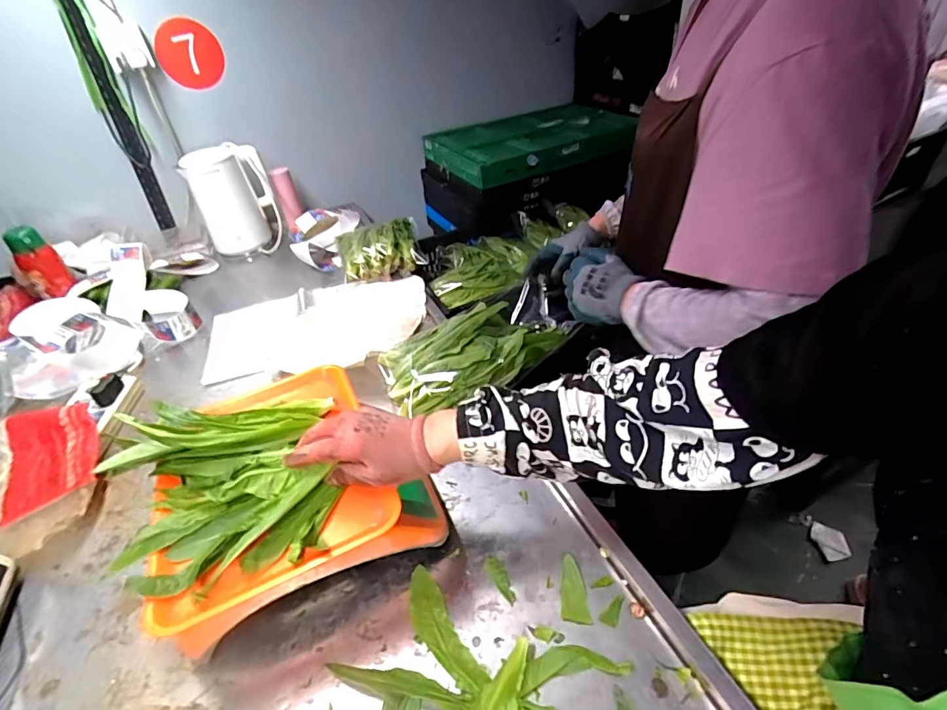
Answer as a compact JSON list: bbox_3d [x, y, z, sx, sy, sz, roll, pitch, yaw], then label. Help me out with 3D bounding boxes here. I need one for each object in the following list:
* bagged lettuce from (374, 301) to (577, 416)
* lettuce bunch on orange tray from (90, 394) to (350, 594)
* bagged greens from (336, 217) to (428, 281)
[{"bbox_3d":[0.005,-0.012,0.755,0.302,0.072,0.154,-17,38,-12],"label":"bagged lettuce"},{"bbox_3d":[-0.257,0.119,0.479,0.204,0.082,0.196,-15,38,-10],"label":"lettuce bunch on orange tray"},{"bbox_3d":[-0.232,-0.271,1.144,0.204,0.069,0.234,-13,37,-7],"label":"bagged greens"}]

